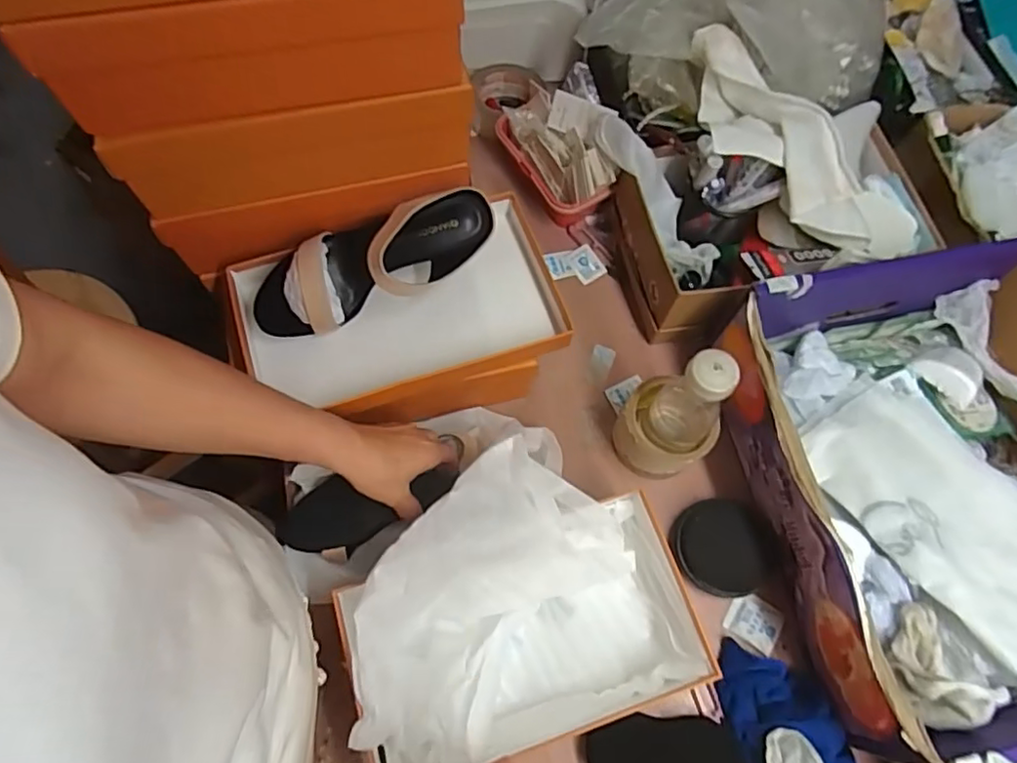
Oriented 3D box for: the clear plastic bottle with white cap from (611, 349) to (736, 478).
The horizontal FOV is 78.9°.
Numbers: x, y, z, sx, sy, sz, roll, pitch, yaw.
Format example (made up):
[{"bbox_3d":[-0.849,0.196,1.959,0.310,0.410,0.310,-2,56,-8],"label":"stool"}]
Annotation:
[{"bbox_3d":[0.153,0.031,0.580,0.078,0.177,0.089,-30,72,-12],"label":"clear plastic bottle with white cap"}]

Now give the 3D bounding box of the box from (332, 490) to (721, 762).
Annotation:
[{"bbox_3d":[0.015,0.217,0.533,0.283,0.112,0.156,-17,69,-8],"label":"box"}]

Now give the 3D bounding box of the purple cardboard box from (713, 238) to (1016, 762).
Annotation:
[{"bbox_3d":[0.407,0.089,0.572,0.329,0.121,0.402,-10,69,-5],"label":"purple cardboard box"}]

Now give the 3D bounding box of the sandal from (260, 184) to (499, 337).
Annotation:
[{"bbox_3d":[-0.124,-0.116,0.575,0.220,0.088,0.099,-9,68,-5],"label":"sandal"}]

